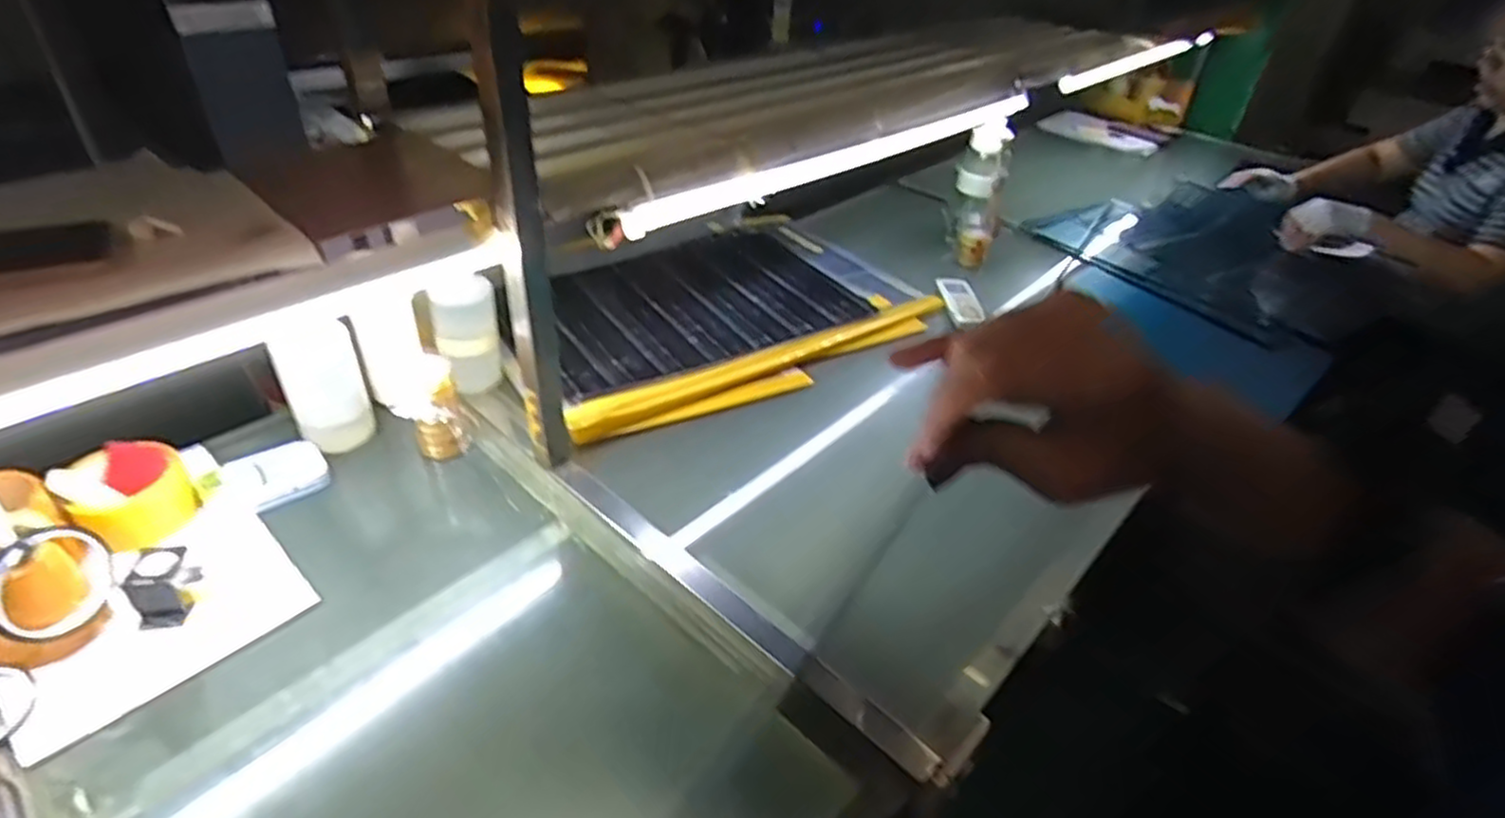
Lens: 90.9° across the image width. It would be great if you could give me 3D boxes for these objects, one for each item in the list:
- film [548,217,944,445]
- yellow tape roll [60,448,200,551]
[{"bbox_3d":[-0.036,-0.177,1.163,0.638,0.028,0.452,-15,43,-25],"label":"film"},{"bbox_3d":[-0.599,0.086,0.726,0.086,0.062,0.081,-7,40,-16],"label":"yellow tape roll"}]

